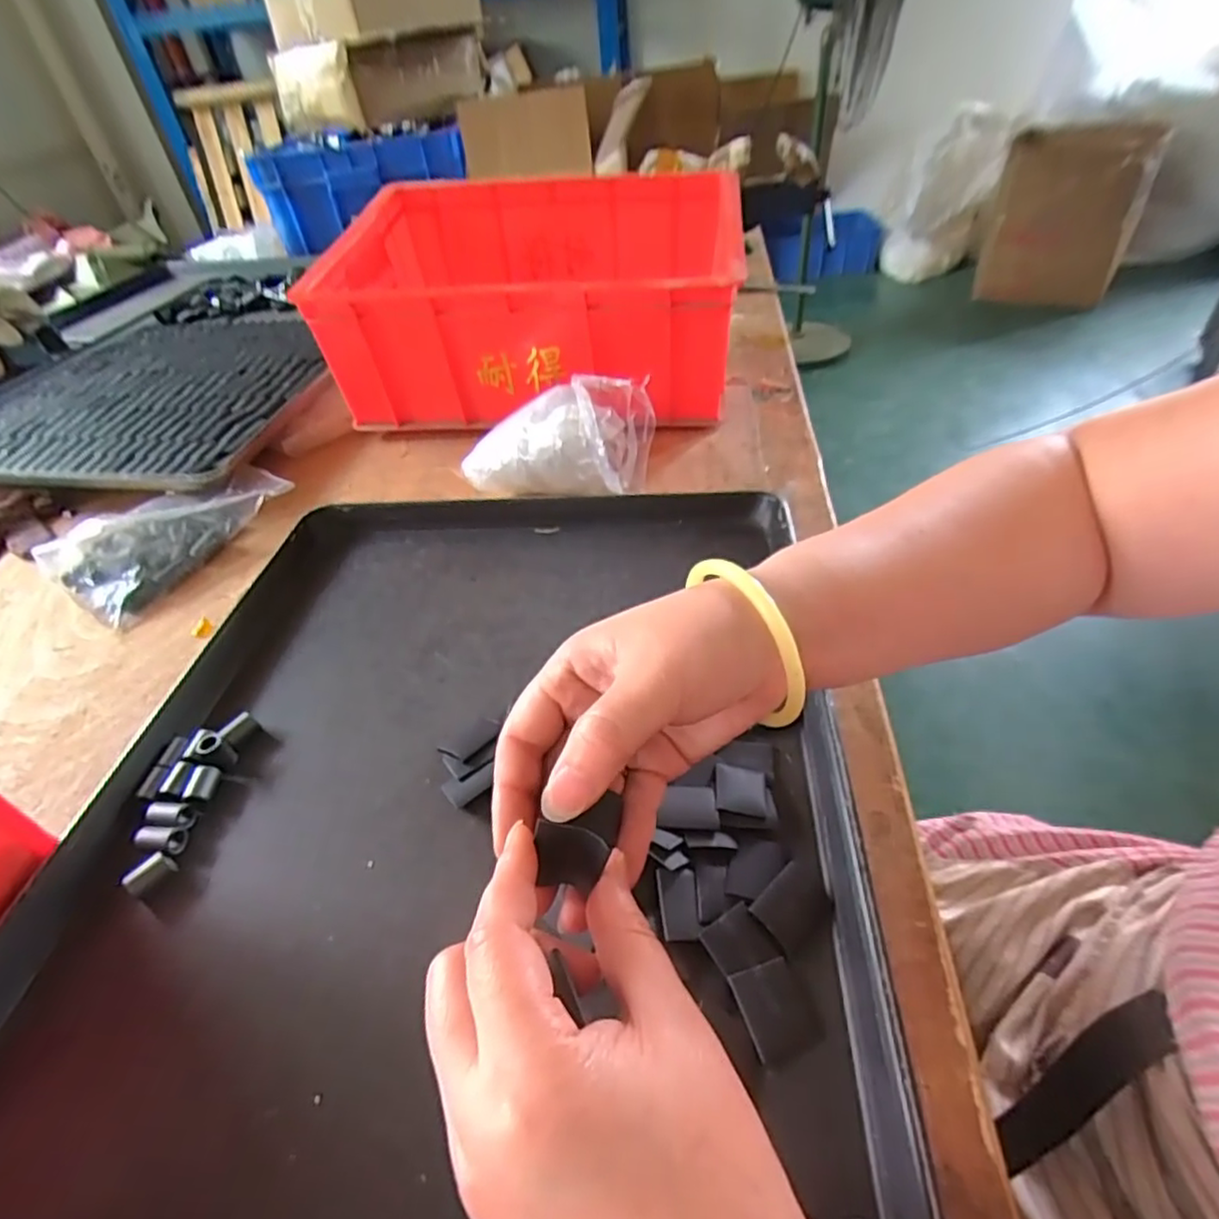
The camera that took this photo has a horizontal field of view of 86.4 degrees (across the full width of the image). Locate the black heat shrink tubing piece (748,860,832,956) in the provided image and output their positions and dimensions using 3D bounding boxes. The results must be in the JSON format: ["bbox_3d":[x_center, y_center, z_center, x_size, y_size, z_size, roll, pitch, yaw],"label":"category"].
[{"bbox_3d":[0.082,0.134,0.292,0.033,0.004,0.027,-33,76,-29],"label":"black heat shrink tubing piece"}]

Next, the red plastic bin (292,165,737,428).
[{"bbox_3d":[-0.072,-0.327,0.694,0.380,0.166,0.301,0,43,9],"label":"red plastic bin"}]

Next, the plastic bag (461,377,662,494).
[{"bbox_3d":[-0.047,-0.135,0.530,0.160,0.100,0.060,5,44,14],"label":"plastic bag"}]

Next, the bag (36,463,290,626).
[{"bbox_3d":[-0.380,-0.069,0.555,0.108,0.031,0.180,14,47,22],"label":"bag"}]

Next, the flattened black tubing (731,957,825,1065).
[{"bbox_3d":[0.068,0.162,0.265,0.028,0.004,0.032,-16,43,-9],"label":"flattened black tubing"}]

